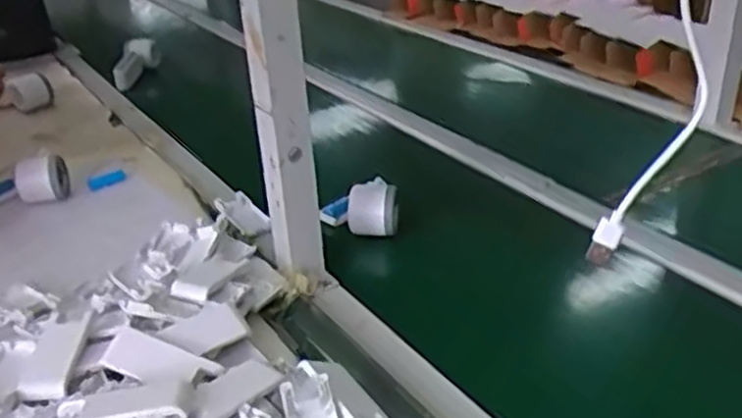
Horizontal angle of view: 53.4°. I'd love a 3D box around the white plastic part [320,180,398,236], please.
[{"bbox_3d":[0.000,-0.005,0.875,0.063,0.056,0.066,-2,29,1],"label":"white plastic part"}]

